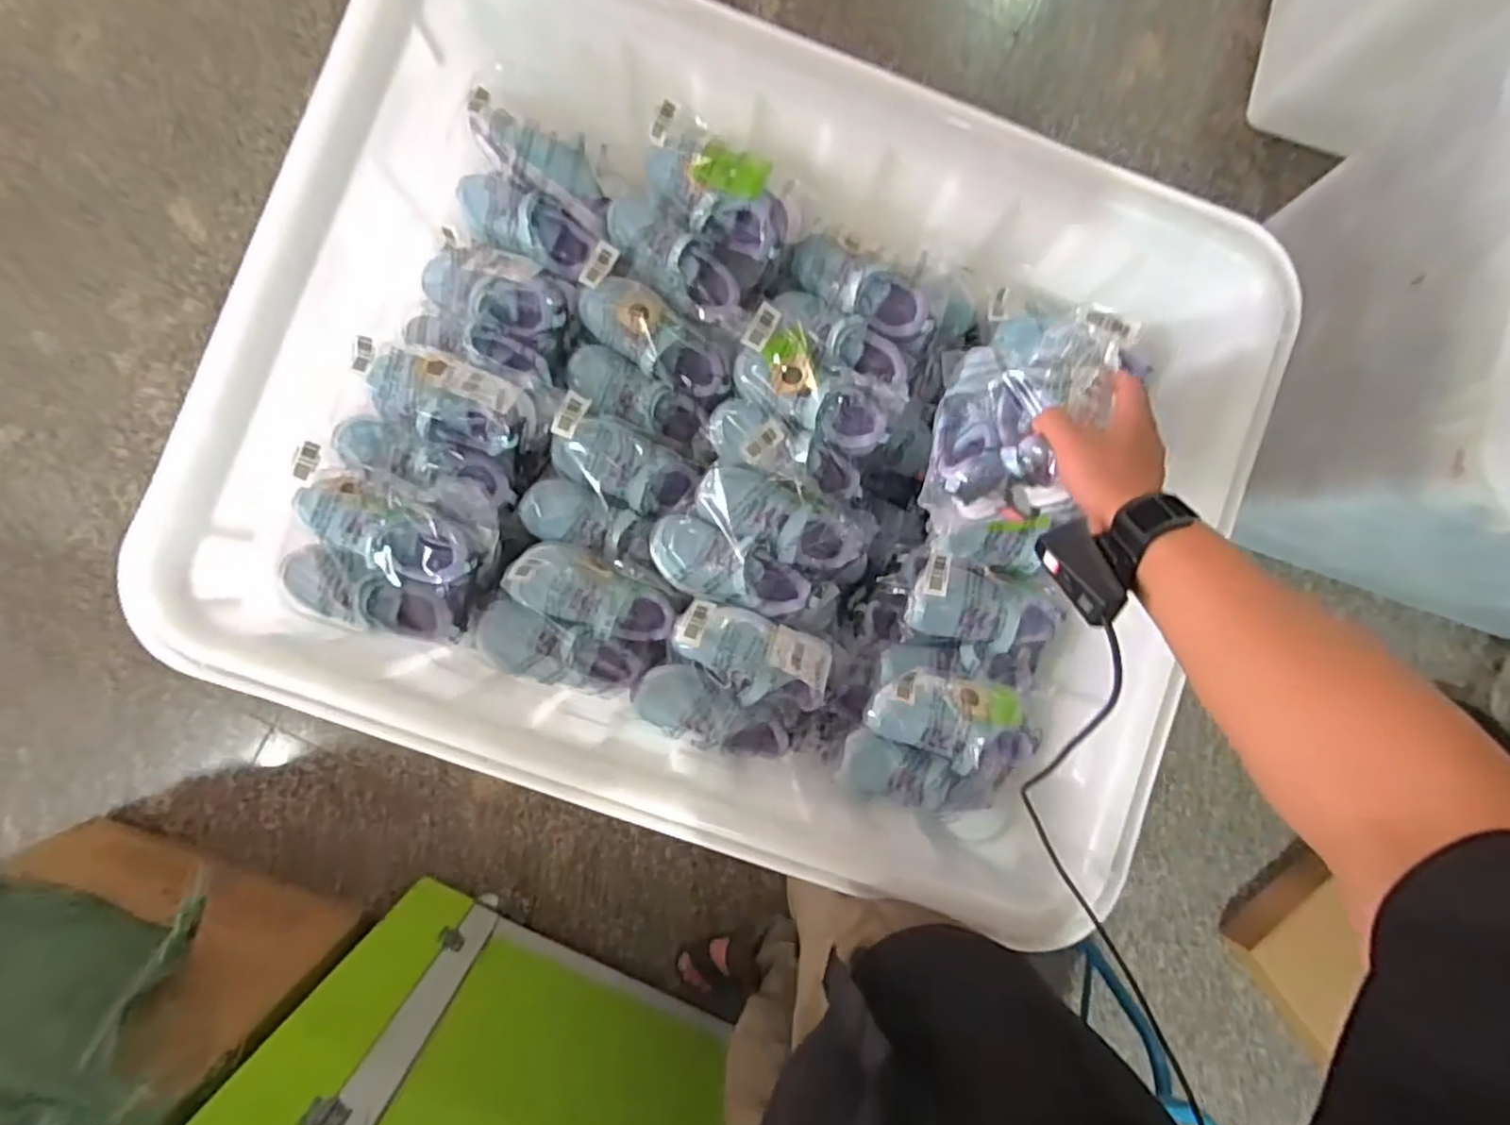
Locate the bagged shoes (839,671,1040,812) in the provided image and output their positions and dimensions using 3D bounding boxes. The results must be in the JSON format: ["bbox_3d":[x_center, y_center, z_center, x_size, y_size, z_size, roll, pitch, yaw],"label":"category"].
[{"bbox_3d":[0.209,0.201,0.757,0.192,0.055,0.145,13,87,-4],"label":"bagged shoes"}]

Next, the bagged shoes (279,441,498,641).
[{"bbox_3d":[-0.392,-0.010,0.725,0.198,0.072,0.178,24,87,-3],"label":"bagged shoes"}]

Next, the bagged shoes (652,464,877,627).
[{"bbox_3d":[0.014,-0.018,0.796,0.251,0.100,0.150,16,87,-4],"label":"bagged shoes"}]

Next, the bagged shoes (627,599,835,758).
[{"bbox_3d":[-0.021,0.136,0.772,0.196,0.075,0.160,22,87,-3],"label":"bagged shoes"}]

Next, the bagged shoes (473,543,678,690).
[{"bbox_3d":[-0.196,0.069,0.763,0.181,0.067,0.167,32,86,-3],"label":"bagged shoes"}]

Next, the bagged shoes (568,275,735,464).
[{"bbox_3d":[-0.121,-0.226,0.795,0.196,0.073,0.147,22,87,-3],"label":"bagged shoes"}]

